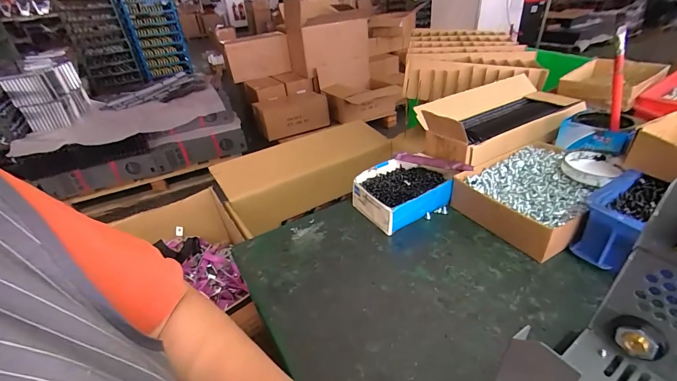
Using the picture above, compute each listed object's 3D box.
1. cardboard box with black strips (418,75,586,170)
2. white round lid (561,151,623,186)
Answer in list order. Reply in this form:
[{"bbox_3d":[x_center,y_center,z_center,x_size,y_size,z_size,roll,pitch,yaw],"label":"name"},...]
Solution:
[{"bbox_3d":[0.299,-0.139,0.614,0.335,0.079,0.163,-22,36,-24],"label":"cardboard box with black strips"},{"bbox_3d":[0.380,-0.034,0.490,0.080,0.020,0.070,-29,39,-32],"label":"white round lid"}]

